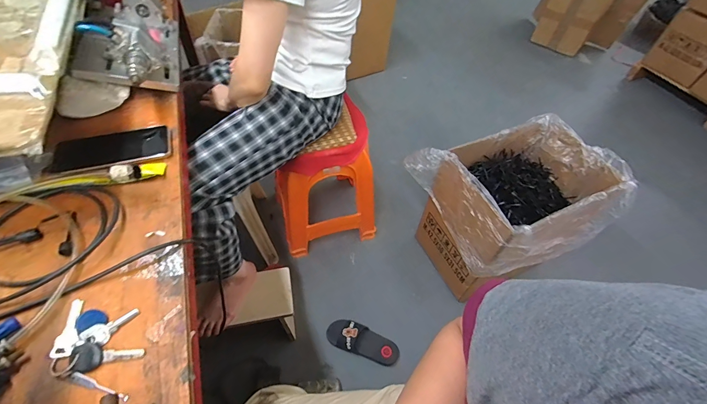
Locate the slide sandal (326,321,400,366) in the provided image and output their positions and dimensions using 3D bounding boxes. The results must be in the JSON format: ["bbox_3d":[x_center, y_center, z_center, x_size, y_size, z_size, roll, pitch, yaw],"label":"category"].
[{"bbox_3d":[0.031,0.443,1.043,0.234,0.070,0.098,21,55,12],"label":"slide sandal"}]

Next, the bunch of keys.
[{"bbox_3d":[-0.275,0.153,0.349,0.098,0.016,0.084,7,53,2],"label":"bunch of keys"}]

